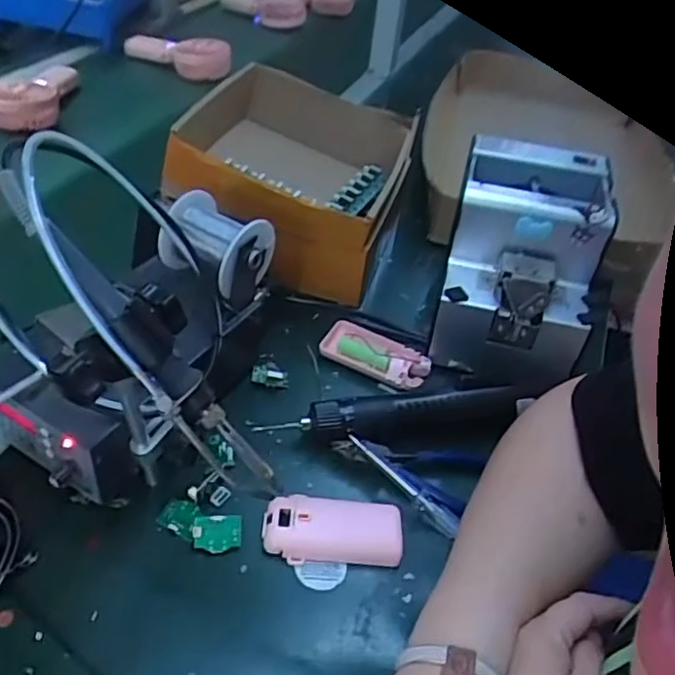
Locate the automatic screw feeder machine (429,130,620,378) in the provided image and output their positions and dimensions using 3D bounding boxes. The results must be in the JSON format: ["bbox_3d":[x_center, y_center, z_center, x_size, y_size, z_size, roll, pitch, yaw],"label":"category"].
[{"bbox_3d":[0.165,-0.068,0.585,0.126,0.154,0.177,14,42,7],"label":"automatic screw feeder machine"}]

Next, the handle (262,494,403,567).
[{"bbox_3d":[-0.002,0.131,0.438,0.094,0.020,0.042,3,42,-6],"label":"handle"}]

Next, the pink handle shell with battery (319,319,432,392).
[{"bbox_3d":[0.036,0.014,0.572,0.095,0.020,0.049,23,44,17],"label":"pink handle shell with battery"}]

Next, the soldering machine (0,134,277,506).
[{"bbox_3d":[-0.136,-0.016,0.422,0.182,0.230,0.244,1,42,-7],"label":"soldering machine"}]

